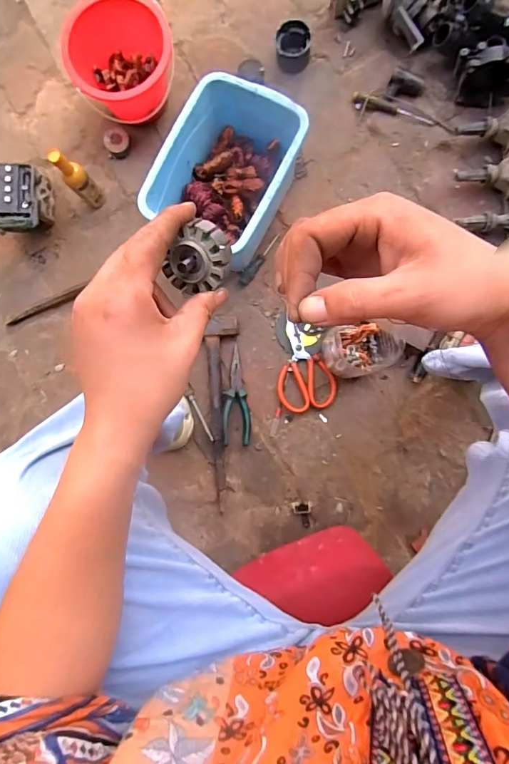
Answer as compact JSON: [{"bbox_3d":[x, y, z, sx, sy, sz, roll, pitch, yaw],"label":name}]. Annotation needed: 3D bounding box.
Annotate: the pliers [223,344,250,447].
[{"bbox_3d":[-0.033,0.027,0.778,0.049,0.027,0.180,0,90,5],"label":"pliers"}]

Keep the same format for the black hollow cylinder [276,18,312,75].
[{"bbox_3d":[0.071,-0.616,0.763,0.063,0.049,0.056,-8,90,4],"label":"black hollow cylinder"}]

